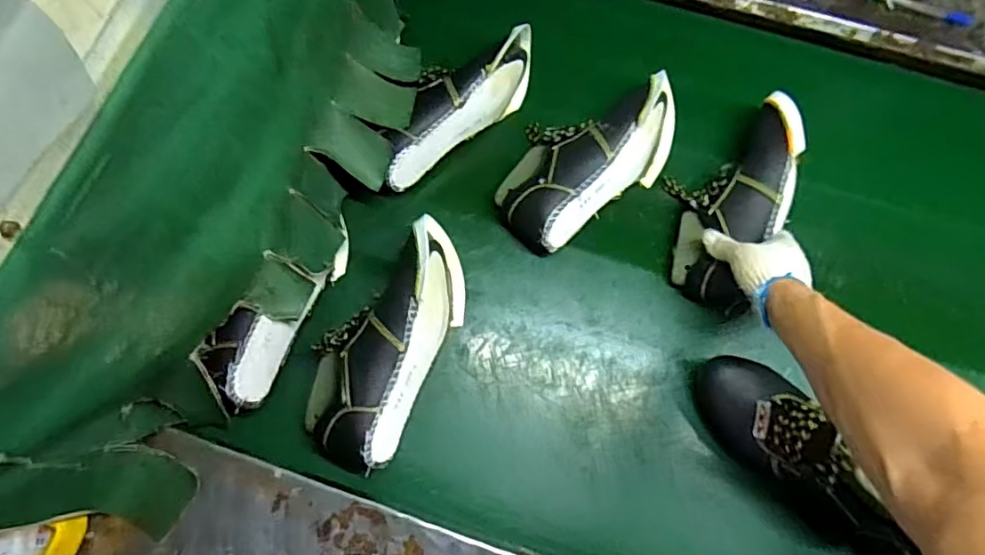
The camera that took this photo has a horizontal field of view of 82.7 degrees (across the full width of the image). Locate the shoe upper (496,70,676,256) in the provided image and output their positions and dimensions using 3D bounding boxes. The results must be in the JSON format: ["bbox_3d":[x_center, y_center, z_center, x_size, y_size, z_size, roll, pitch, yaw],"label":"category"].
[{"bbox_3d":[0.125,-0.160,0.733,0.275,0.091,0.145,-35,76,-10],"label":"shoe upper"}]

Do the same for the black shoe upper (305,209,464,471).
[{"bbox_3d":[-0.123,0.074,0.663,0.131,0.089,0.301,26,75,7],"label":"black shoe upper"}]

